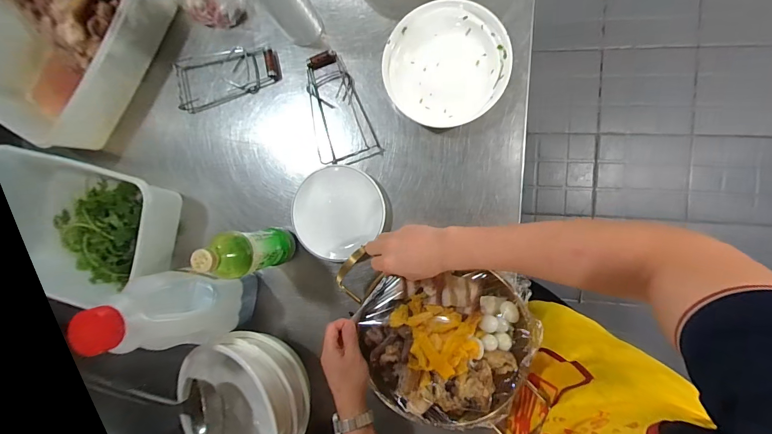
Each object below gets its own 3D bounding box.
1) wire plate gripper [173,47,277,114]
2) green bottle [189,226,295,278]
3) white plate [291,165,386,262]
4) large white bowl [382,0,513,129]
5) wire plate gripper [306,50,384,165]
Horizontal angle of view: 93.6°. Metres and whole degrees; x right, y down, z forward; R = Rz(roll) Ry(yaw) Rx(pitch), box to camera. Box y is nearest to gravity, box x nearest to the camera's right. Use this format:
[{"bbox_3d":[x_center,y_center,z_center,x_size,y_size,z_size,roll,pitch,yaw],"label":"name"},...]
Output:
[{"bbox_3d":[-0.296,-0.264,0.668,0.196,0.023,0.095,-13,89,8],"label":"wire plate gripper"},{"bbox_3d":[-0.201,0.053,0.549,0.054,0.211,0.066,-9,89,9],"label":"green bottle"},{"bbox_3d":[-0.084,-0.011,0.624,0.156,0.022,0.151,0,91,8],"label":"white plate"},{"bbox_3d":[0.096,-0.242,0.582,0.191,0.045,0.184,0,91,8],"label":"large white bowl"},{"bbox_3d":[-0.090,-0.184,0.623,0.098,0.024,0.199,-24,87,8],"label":"wire plate gripper"}]

